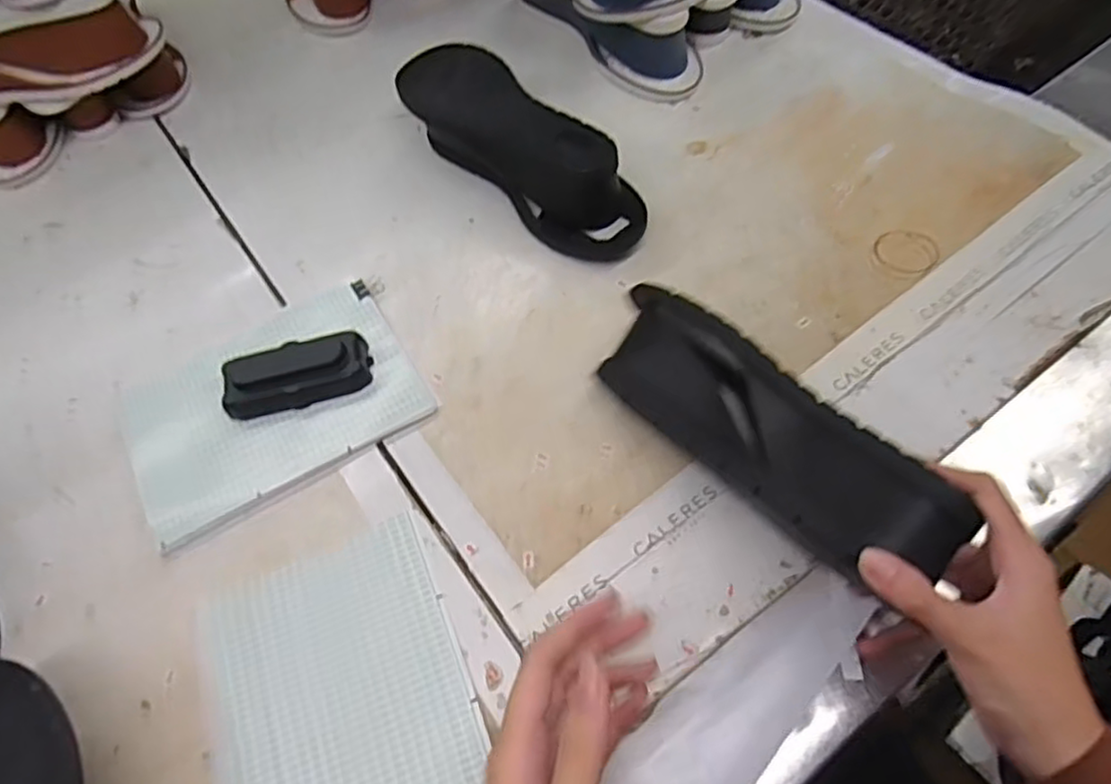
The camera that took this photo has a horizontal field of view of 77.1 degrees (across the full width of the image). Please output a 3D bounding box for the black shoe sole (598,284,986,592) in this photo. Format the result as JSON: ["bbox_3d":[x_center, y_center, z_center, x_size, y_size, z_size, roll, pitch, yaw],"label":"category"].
[{"bbox_3d":[0.114,0.016,0.413,0.079,0.050,0.243,-36,54,-17],"label":"black shoe sole"}]

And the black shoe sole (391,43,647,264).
[{"bbox_3d":[-0.031,-0.215,0.608,0.260,0.071,0.090,39,69,25],"label":"black shoe sole"}]

